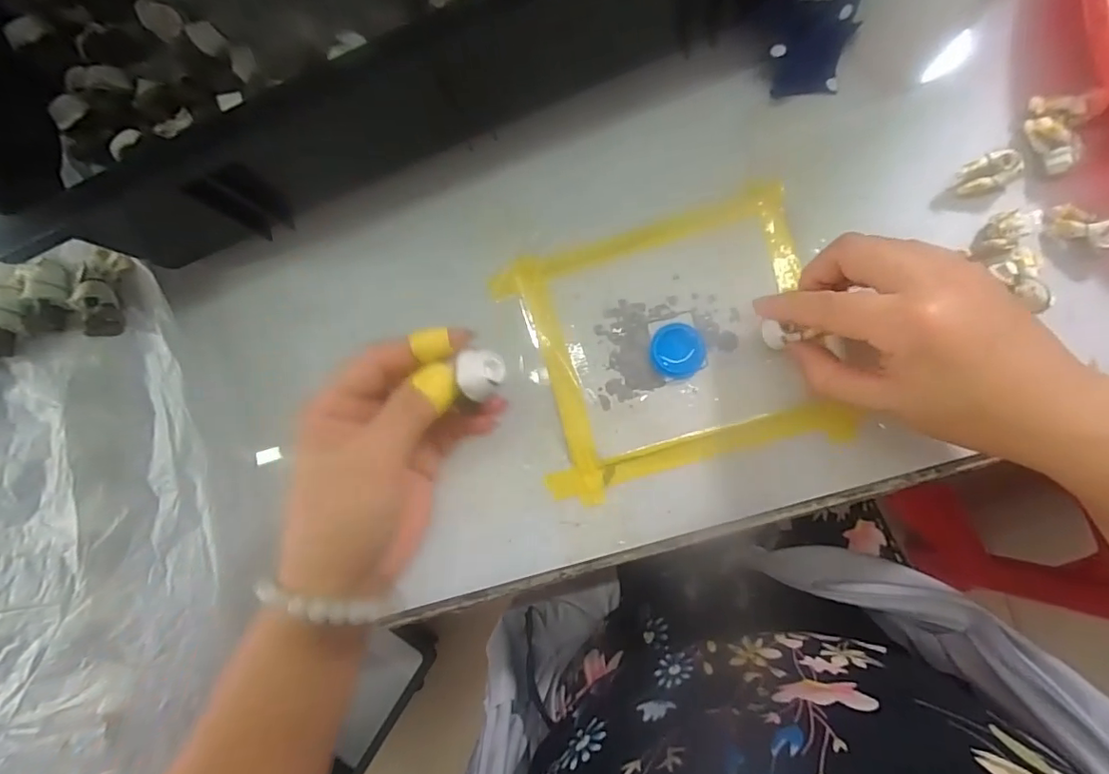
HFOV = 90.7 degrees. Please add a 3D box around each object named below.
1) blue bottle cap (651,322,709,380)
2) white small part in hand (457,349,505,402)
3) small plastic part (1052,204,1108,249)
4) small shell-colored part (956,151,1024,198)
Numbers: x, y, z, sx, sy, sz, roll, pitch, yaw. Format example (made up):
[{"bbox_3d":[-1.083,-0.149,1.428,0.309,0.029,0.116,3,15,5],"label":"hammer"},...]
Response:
[{"bbox_3d":[0.068,-0.020,0.302,0.030,0.005,0.030,-1,85,7],"label":"blue bottle cap"},{"bbox_3d":[-0.032,-0.006,0.241,0.017,0.015,0.022,0,85,7],"label":"white small part in hand"},{"bbox_3d":[0.268,-0.081,0.276,0.016,0.008,0.032,-47,61,1],"label":"small plastic part"},{"bbox_3d":[0.225,-0.110,0.286,0.024,0.016,0.018,-27,83,4],"label":"small shell-colored part"}]

